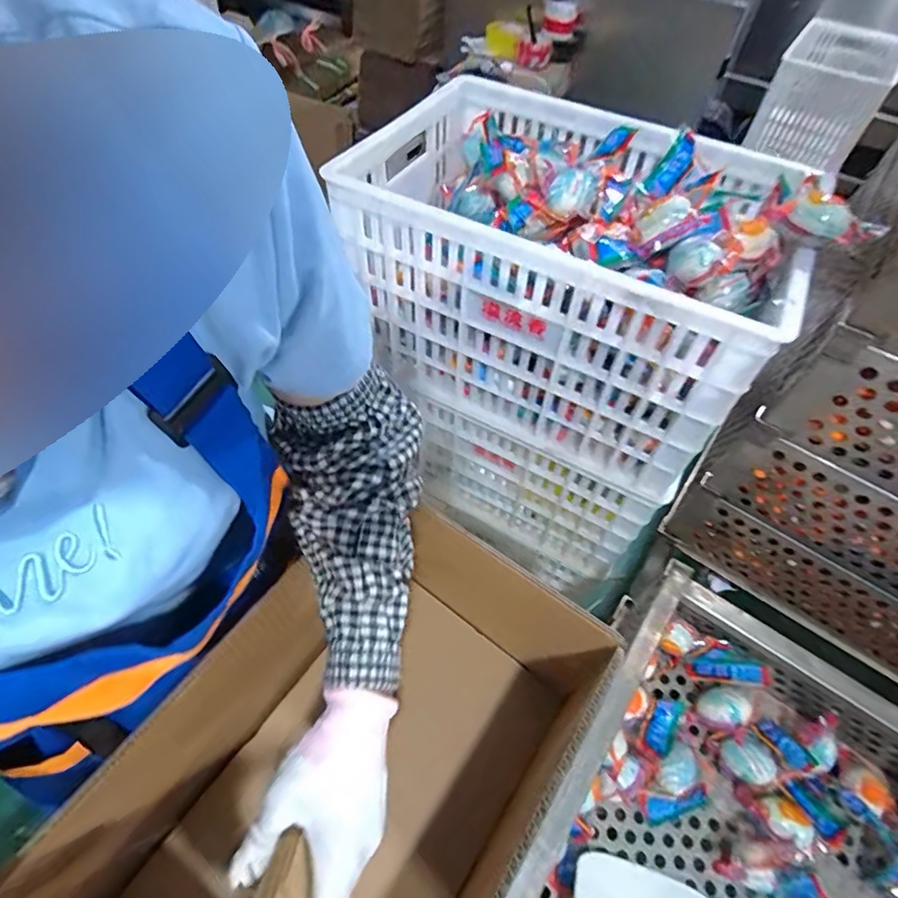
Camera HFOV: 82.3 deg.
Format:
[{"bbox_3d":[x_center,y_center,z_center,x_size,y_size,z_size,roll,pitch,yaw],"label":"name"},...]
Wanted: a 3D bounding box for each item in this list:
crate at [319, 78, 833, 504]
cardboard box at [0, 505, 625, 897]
[{"bbox_3d":[0.125,-0.221,0.650,0.479,0.290,0.310,26,57,14],"label":"crate"},{"bbox_3d":[-0.093,0.299,0.474,0.285,0.255,0.418,32,59,18],"label":"cardboard box"}]

